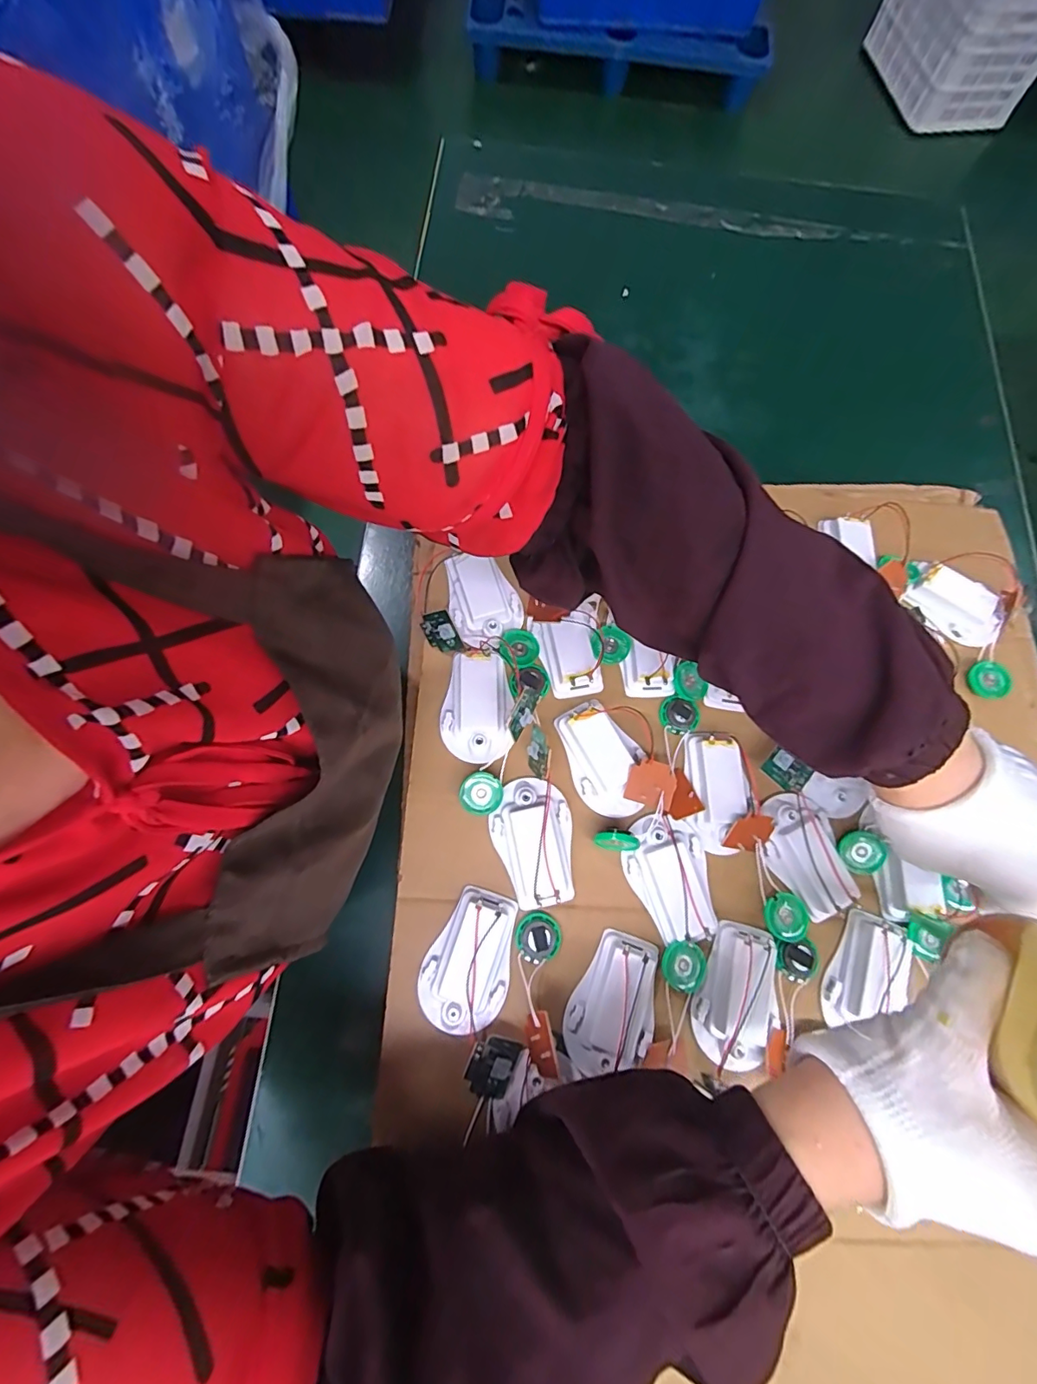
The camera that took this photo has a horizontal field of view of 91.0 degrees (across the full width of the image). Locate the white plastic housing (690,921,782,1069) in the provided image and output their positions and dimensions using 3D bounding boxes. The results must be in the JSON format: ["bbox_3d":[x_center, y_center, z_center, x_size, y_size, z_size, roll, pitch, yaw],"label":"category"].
[{"bbox_3d":[0.137,0.185,0.309,0.047,0.018,0.078,23,75,4],"label":"white plastic housing"}]

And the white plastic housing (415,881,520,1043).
[{"bbox_3d":[-0.028,0.164,0.308,0.051,0.015,0.079,24,75,5],"label":"white plastic housing"}]

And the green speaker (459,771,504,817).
[{"bbox_3d":[-0.025,0.068,0.338,0.028,0.011,0.027,1,74,-2],"label":"green speaker"}]

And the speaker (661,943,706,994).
[{"bbox_3d":[0.104,0.171,0.317,0.028,0.009,0.028,1,74,-2],"label":"speaker"}]

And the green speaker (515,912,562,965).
[{"bbox_3d":[0.013,0.154,0.320,0.028,0.011,0.028,1,74,-2],"label":"green speaker"}]

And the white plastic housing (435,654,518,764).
[{"bbox_3d":[-0.029,0.011,0.351,0.049,0.016,0.073,6,74,0],"label":"white plastic housing"}]

